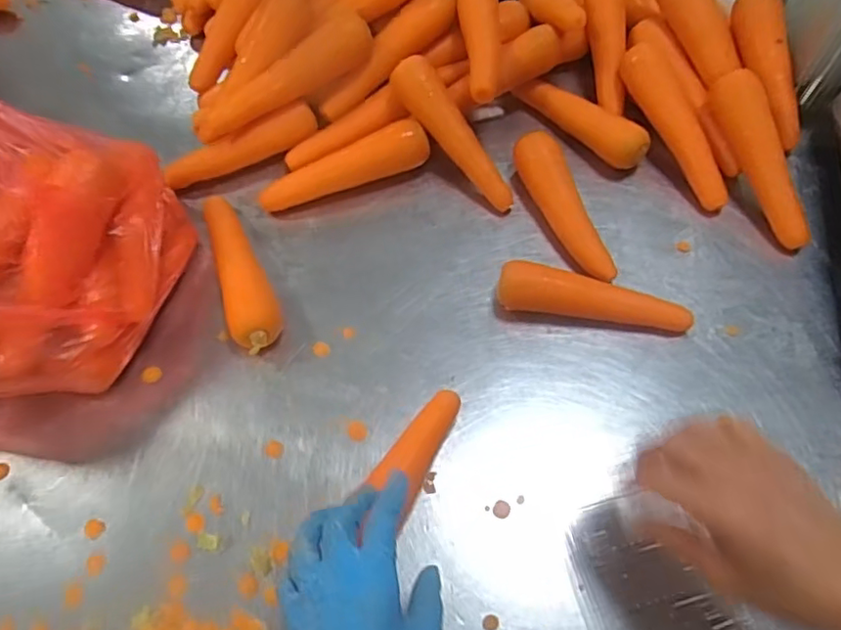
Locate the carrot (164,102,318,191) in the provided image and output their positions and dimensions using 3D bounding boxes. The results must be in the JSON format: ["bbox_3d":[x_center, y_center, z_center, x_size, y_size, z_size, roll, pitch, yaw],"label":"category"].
[{"bbox_3d":[-0.193,-0.183,0.632,0.167,0.035,0.026,-22,63,-11],"label":"carrot"}]

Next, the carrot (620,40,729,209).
[{"bbox_3d":[0.273,-0.203,0.627,0.034,0.034,0.193,-23,82,-12],"label":"carrot"}]

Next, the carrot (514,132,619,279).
[{"bbox_3d":[0.144,-0.112,0.600,0.043,0.050,0.174,-18,62,-9],"label":"carrot"}]

